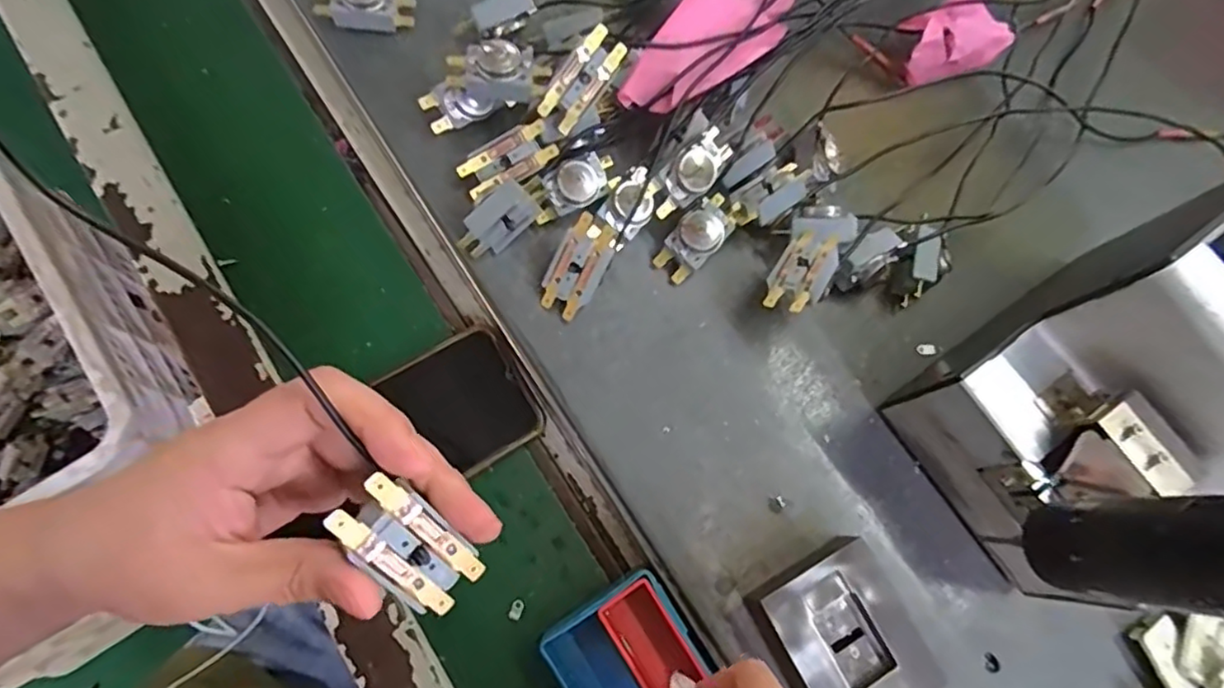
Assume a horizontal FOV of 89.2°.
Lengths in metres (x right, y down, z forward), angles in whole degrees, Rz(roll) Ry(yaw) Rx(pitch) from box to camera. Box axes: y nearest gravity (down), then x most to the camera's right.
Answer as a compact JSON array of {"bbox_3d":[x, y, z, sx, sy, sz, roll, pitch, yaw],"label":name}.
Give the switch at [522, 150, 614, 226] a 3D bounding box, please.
[{"bbox_3d":[-0.021,-0.094,0.372,0.057,0.019,0.025,-30,80,-12],"label":"switch"}]

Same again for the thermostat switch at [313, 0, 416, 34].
[{"bbox_3d":[-0.160,-0.219,0.401,0.055,0.031,0.027,4,75,-4],"label":"thermostat switch"}]

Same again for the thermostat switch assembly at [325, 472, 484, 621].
[{"bbox_3d":[-0.066,0.069,0.207,0.026,0.059,0.011,-36,35,-9],"label":"thermostat switch assembly"}]

